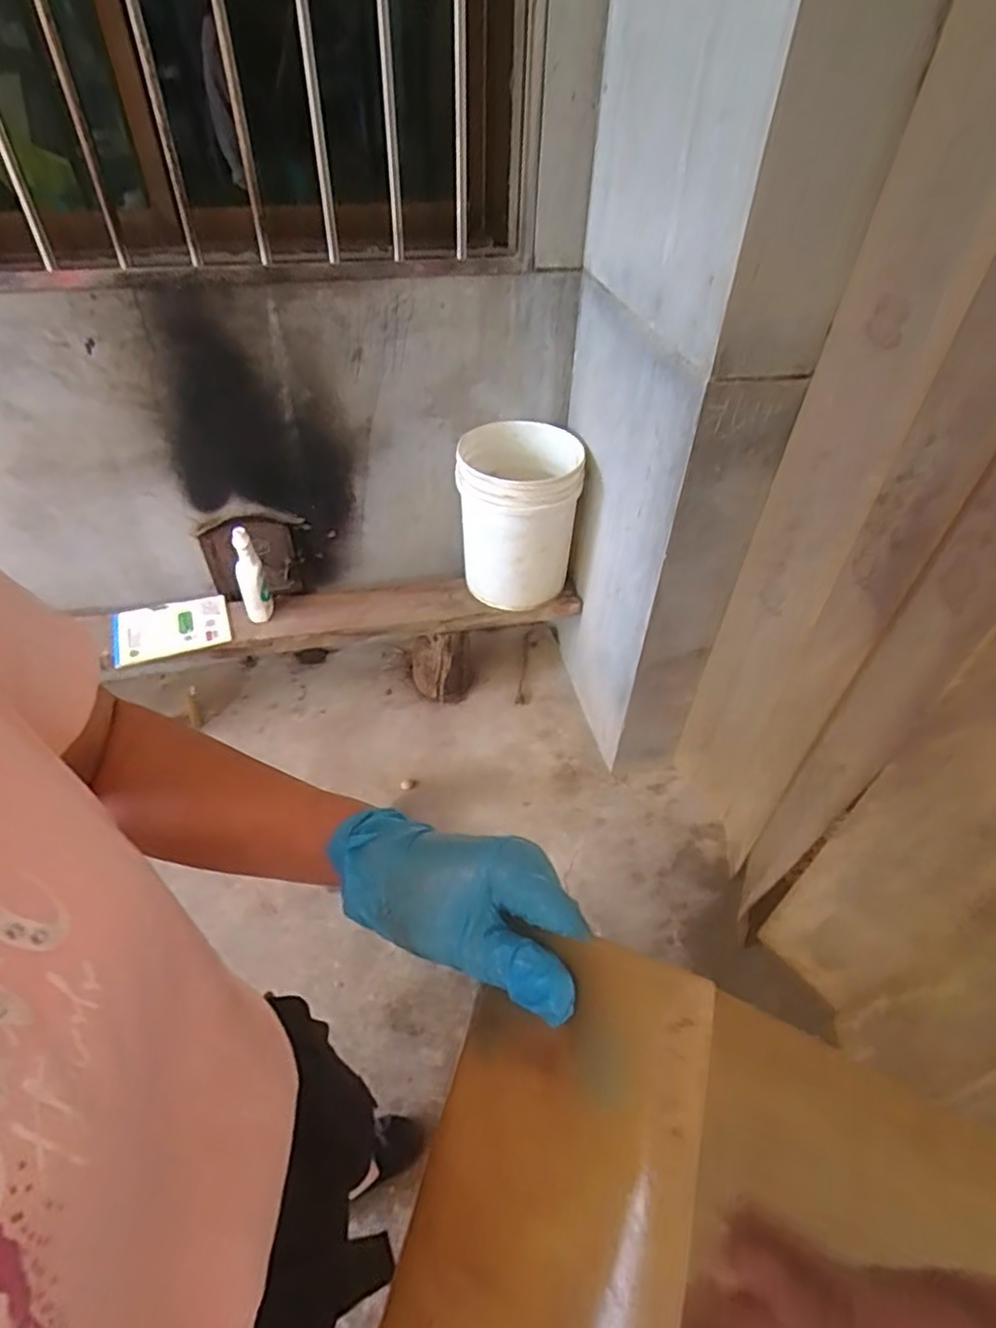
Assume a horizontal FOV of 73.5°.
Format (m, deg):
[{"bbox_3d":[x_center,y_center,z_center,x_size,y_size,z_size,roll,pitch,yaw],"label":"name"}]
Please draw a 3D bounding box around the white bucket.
[{"bbox_3d":[0.048,-0.368,1.676,0.281,0.369,0.281,2,44,0],"label":"white bucket"}]

